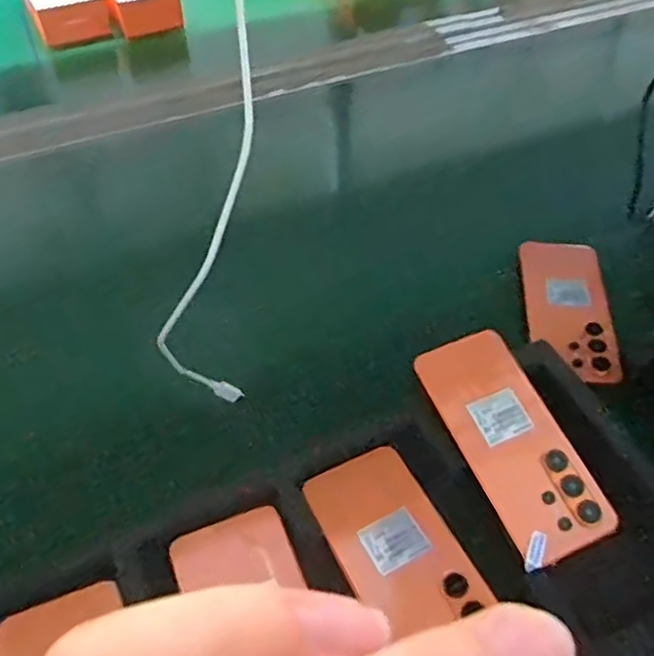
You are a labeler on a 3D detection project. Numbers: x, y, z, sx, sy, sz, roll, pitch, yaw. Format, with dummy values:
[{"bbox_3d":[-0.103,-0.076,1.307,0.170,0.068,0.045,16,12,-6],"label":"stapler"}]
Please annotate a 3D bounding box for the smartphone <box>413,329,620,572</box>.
[{"bbox_3d":[0.135,0.081,0.495,0.075,0.008,0.168,-20,63,-12],"label":"smartphone"}]

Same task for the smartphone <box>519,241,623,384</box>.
[{"bbox_3d":[0.227,-0.021,0.644,0.076,0.015,0.161,5,50,4],"label":"smartphone"}]

